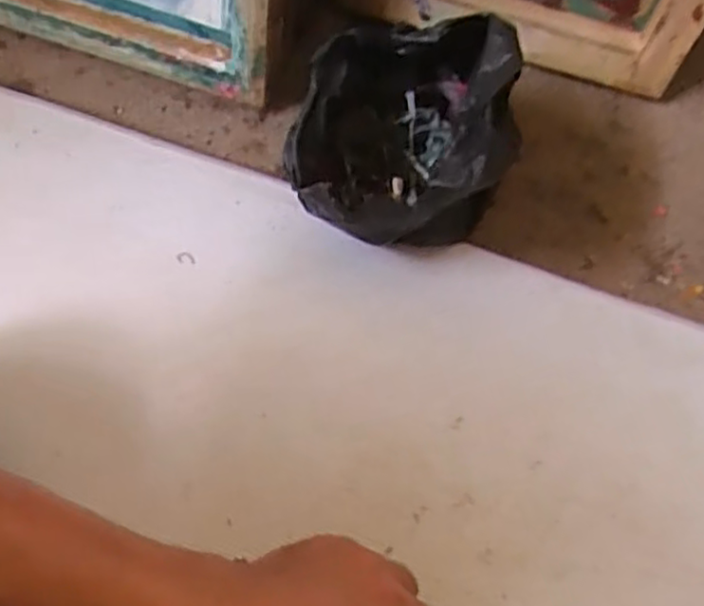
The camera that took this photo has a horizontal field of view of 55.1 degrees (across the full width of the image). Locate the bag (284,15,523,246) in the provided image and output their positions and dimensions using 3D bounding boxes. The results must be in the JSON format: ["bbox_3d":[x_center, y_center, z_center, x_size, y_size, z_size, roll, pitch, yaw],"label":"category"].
[{"bbox_3d":[0.030,-0.118,0.489,0.152,0.130,0.136,-5,67,-5],"label":"bag"}]

